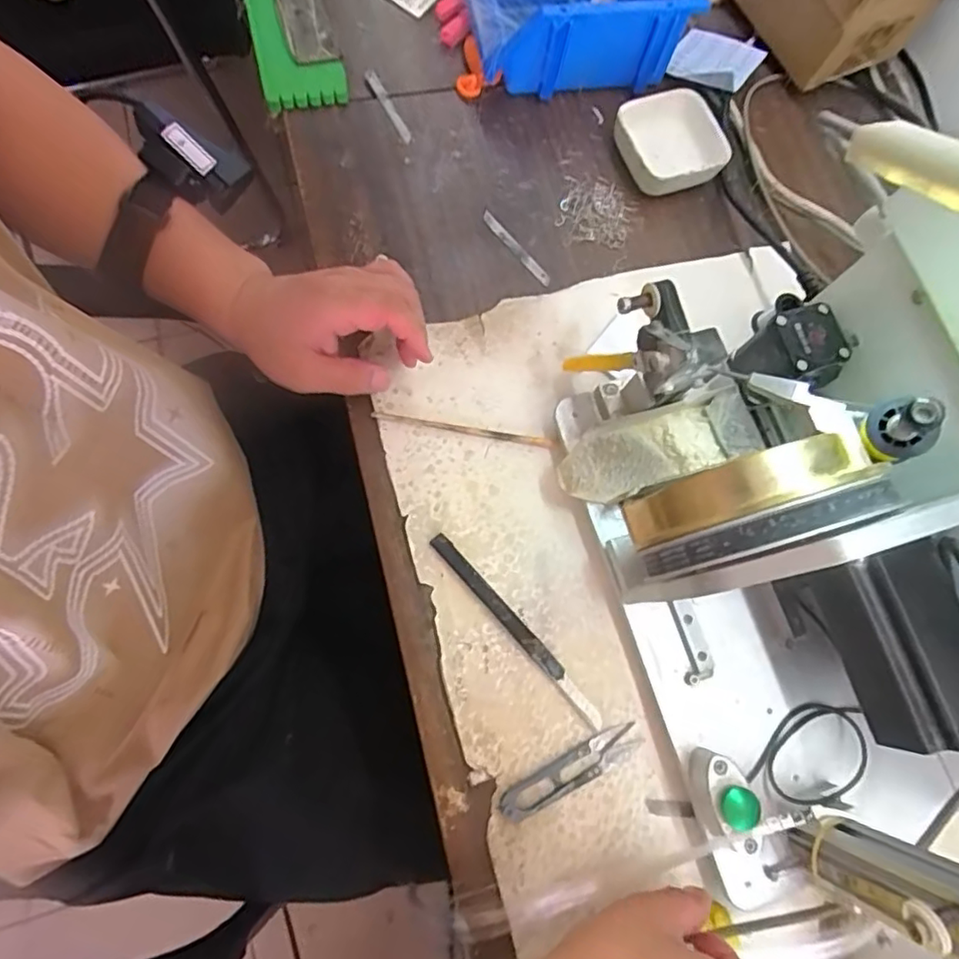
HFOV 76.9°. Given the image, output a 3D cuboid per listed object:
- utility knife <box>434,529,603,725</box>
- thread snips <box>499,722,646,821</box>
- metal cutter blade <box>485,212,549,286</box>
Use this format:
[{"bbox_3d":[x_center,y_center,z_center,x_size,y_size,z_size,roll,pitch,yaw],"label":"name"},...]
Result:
[{"bbox_3d":[0.026,0.103,0.419,0.012,0.013,0.167,-41,82,-14],"label":"utility knife"},{"bbox_3d":[0.061,0.193,0.396,0.102,0.006,0.022,-26,79,-12],"label":"thread snips"},{"bbox_3d":[0.030,-0.194,0.505,0.008,0.004,0.082,-39,83,-5],"label":"metal cutter blade"}]

